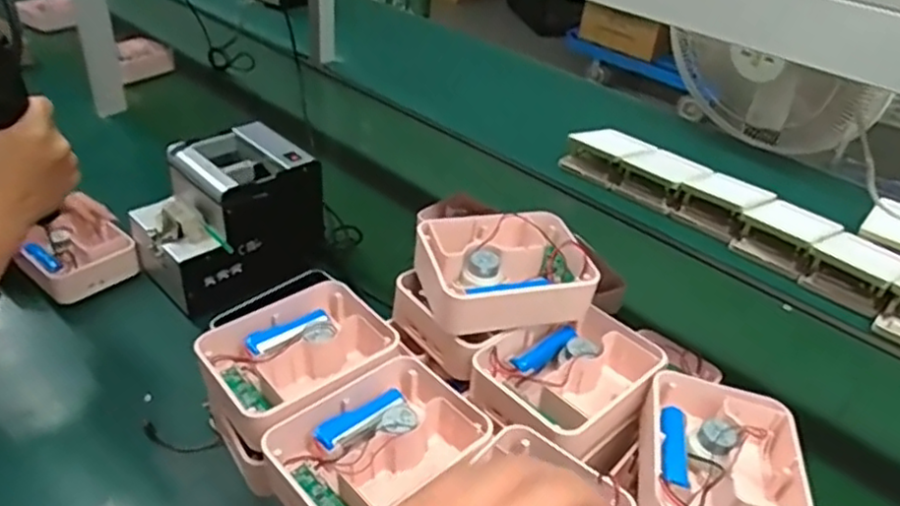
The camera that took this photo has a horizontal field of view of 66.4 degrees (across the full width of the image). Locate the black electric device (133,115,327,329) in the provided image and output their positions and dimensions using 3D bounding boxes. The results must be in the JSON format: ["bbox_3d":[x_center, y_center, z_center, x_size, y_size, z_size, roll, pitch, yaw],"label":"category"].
[{"bbox_3d":[-0.256,-0.045,0.810,0.131,0.146,0.196,30,42,29],"label":"black electric device"}]

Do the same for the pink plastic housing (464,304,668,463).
[{"bbox_3d":[0.090,0.097,0.521,0.140,0.042,0.104,-22,44,-33],"label":"pink plastic housing"}]

